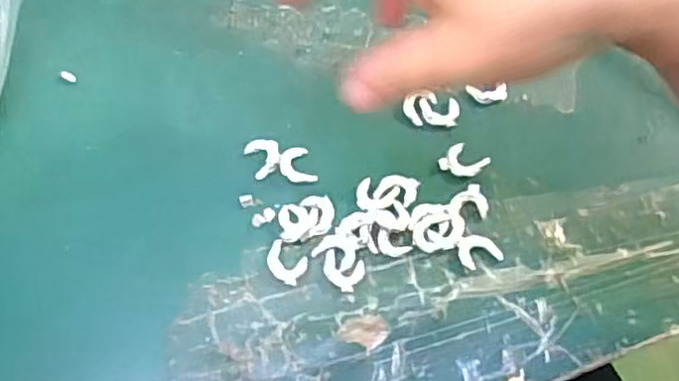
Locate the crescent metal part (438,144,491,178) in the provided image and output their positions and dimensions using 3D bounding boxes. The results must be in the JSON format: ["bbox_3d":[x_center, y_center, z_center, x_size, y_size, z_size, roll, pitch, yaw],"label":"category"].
[{"bbox_3d":[0.059,-0.013,0.323,0.019,0.004,0.016,34,72,12],"label":"crescent metal part"}]

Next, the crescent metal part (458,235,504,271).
[{"bbox_3d":[0.063,0.027,0.308,0.019,0.004,0.015,-20,70,-8],"label":"crescent metal part"}]

